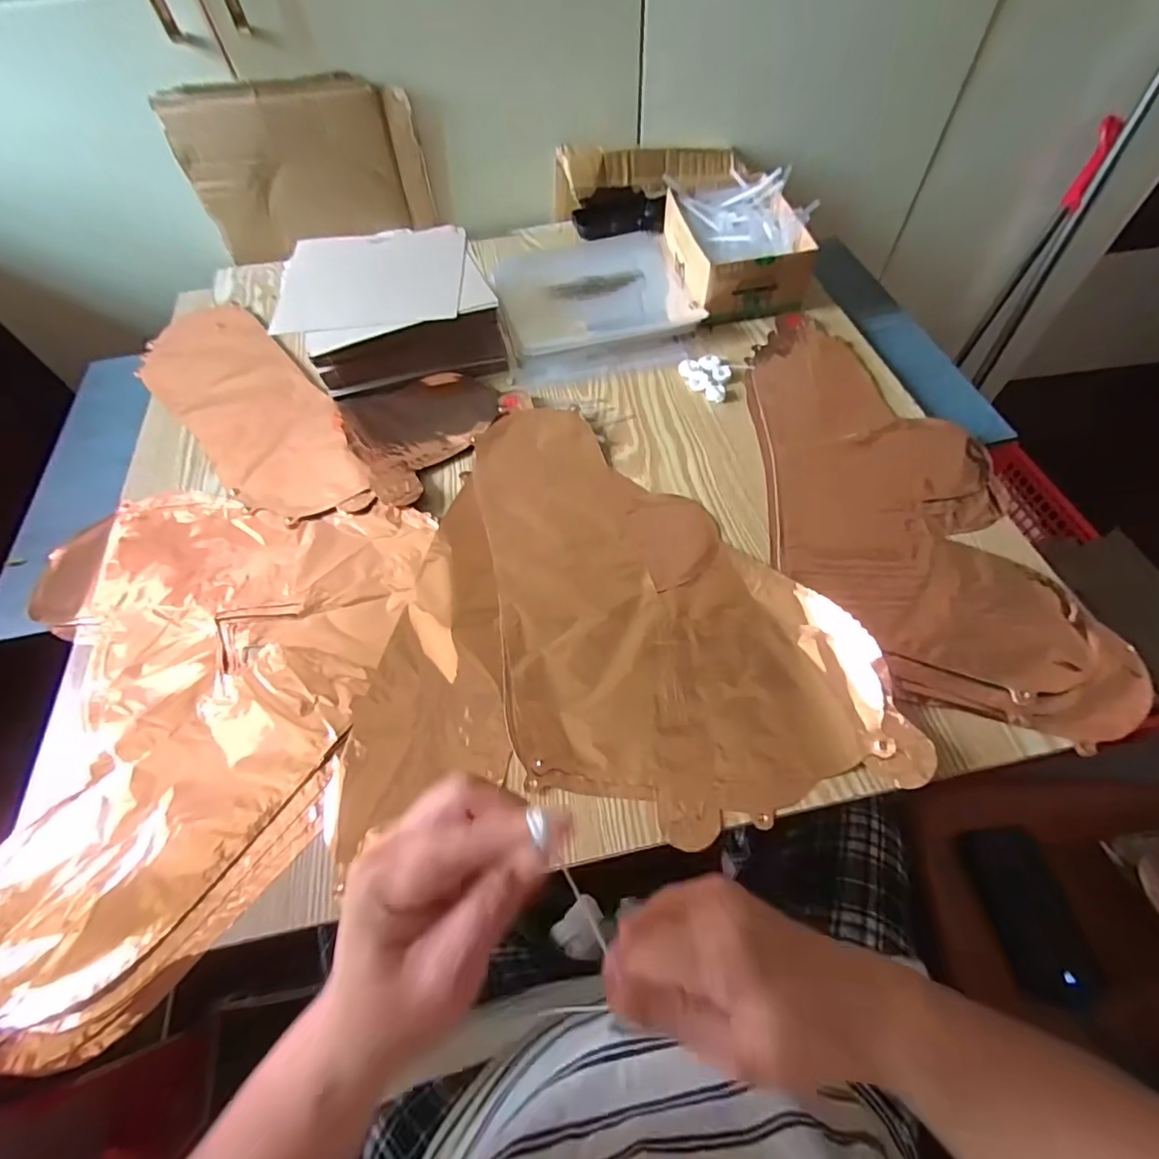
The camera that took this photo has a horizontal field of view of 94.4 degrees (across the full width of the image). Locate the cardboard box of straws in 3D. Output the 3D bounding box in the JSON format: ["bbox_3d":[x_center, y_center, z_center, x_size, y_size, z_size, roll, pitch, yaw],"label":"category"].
[{"bbox_3d":[0.185,-0.393,0.636,0.138,0.072,0.190,-8,58,-2],"label":"cardboard box of straws"}]

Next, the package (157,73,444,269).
[{"bbox_3d":[-0.332,-0.498,0.664,0.273,0.176,0.018,-9,59,-2],"label":"package"}]

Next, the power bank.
[{"bbox_3d":[0.485,0.355,0.579,0.063,0.030,0.156,-4,59,1],"label":"power bank"}]

